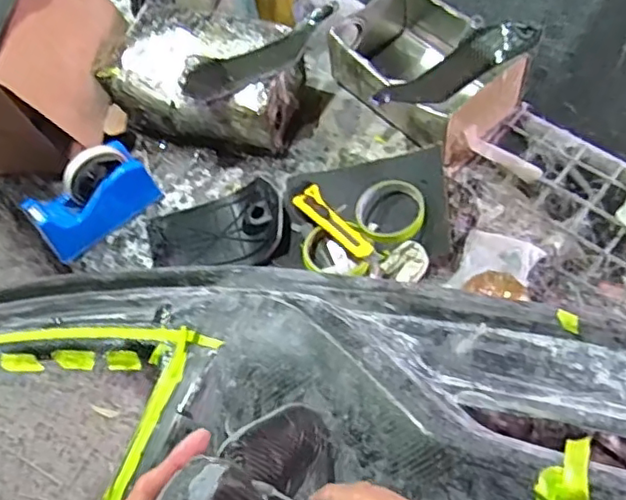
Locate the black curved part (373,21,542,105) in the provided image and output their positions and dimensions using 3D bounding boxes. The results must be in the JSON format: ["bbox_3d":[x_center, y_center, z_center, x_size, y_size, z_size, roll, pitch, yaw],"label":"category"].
[{"bbox_3d":[0.181,-0.247,0.807,0.224,0.055,0.073,-24,62,-12],"label":"black curved part"}]

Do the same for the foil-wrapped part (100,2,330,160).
[{"bbox_3d":[-0.133,-0.247,0.895,0.283,0.127,0.168,11,61,8],"label":"foil-wrapped part"}]

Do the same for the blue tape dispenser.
[{"bbox_3d":[-0.293,-0.070,0.800,0.159,0.109,0.060,-39,66,-19],"label":"blue tape dispenser"}]

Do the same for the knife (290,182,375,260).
[{"bbox_3d":[0.029,-0.035,0.773,0.036,0.012,0.128,-37,66,-18],"label":"knife"}]

